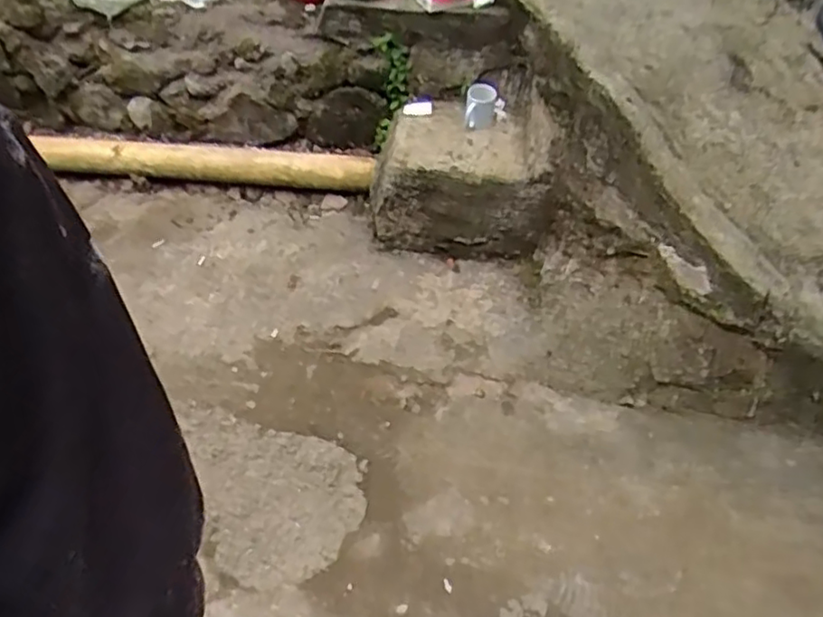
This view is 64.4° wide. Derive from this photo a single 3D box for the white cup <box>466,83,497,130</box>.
[{"bbox_3d":[0.200,-0.587,1.897,0.082,0.123,0.083,1,49,-1],"label":"white cup"}]

